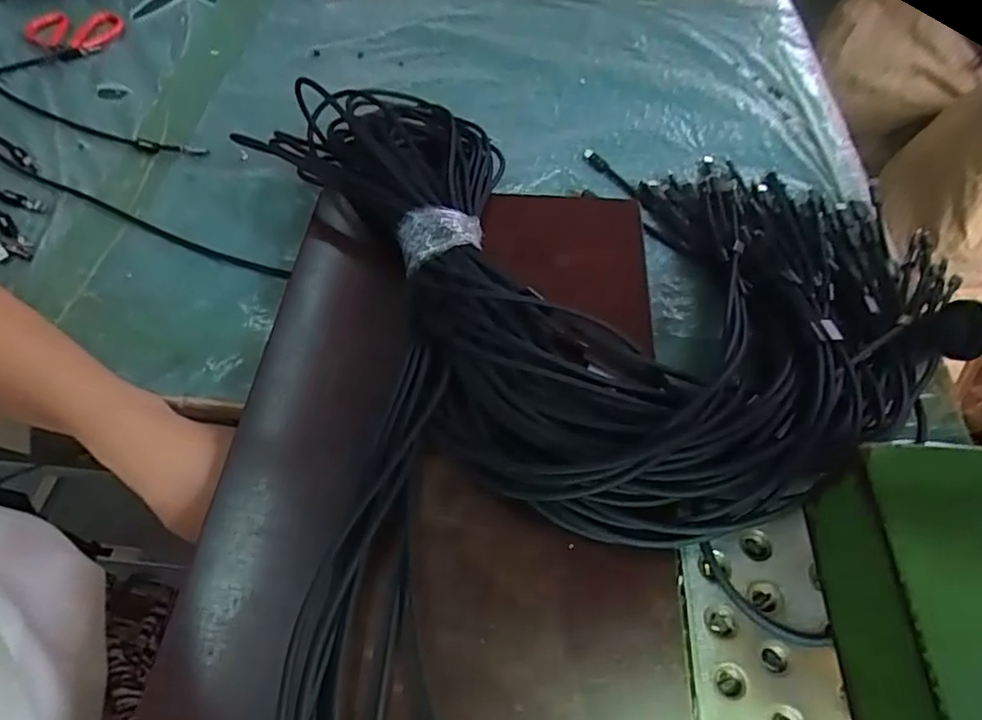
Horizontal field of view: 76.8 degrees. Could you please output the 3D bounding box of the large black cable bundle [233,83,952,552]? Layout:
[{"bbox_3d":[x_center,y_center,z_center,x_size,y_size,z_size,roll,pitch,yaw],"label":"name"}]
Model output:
[{"bbox_3d":[0.080,-0.105,0.417,0.348,0.051,0.415,-29,59,-19],"label":"large black cable bundle"}]

